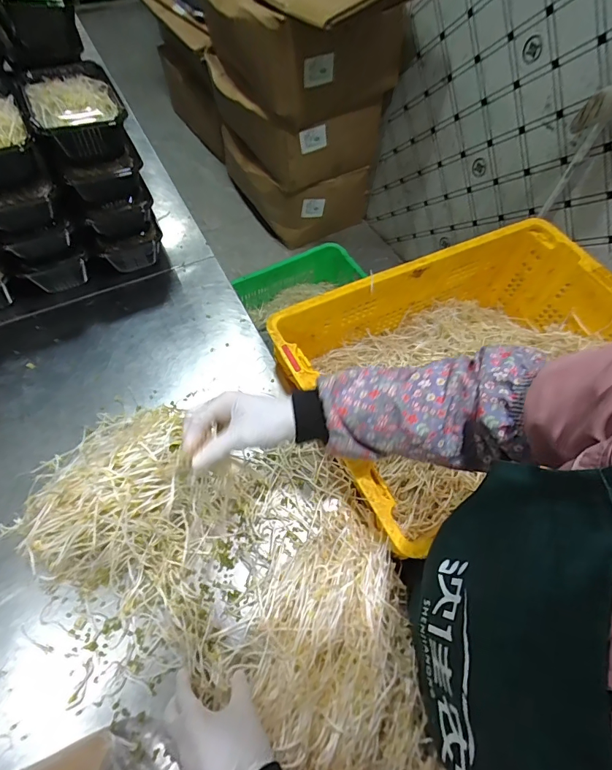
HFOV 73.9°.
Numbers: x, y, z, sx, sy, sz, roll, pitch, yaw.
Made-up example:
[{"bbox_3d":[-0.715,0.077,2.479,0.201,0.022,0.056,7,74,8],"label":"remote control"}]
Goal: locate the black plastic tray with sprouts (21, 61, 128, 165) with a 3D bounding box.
[{"bbox_3d":[-0.330,-0.390,0.590,0.121,0.060,0.182,-24,66,-16],"label":"black plastic tray with sprouts"}]

